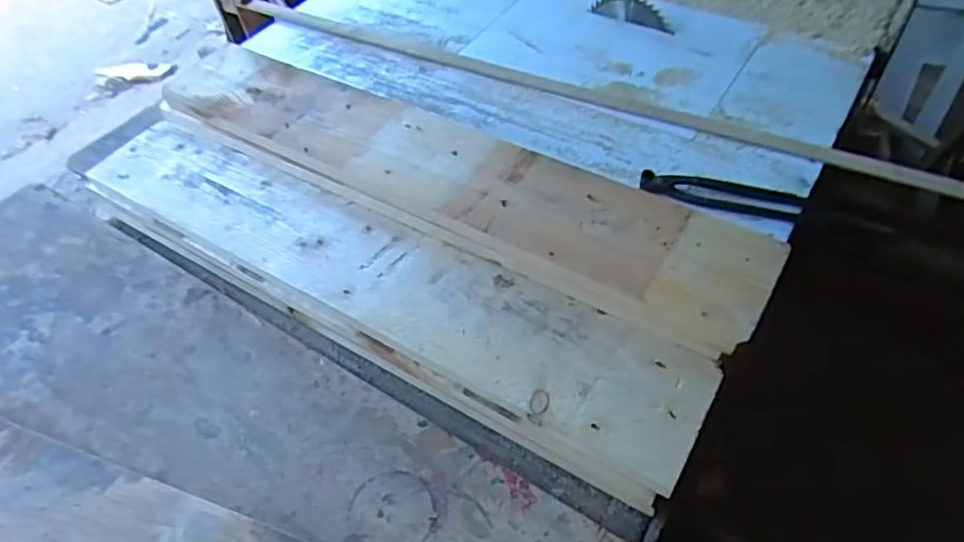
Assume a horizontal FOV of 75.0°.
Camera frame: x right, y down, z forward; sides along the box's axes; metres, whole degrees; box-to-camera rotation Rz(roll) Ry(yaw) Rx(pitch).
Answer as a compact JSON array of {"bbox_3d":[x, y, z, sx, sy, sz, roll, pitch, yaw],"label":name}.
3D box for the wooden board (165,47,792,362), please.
[{"bbox_3d":[-0.070,-0.113,0.730,0.787,0.051,0.153,25,56,25],"label":"wooden board"}]

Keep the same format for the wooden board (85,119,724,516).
[{"bbox_3d":[-0.147,-0.004,0.697,0.794,0.039,0.152,23,57,26],"label":"wooden board"}]

